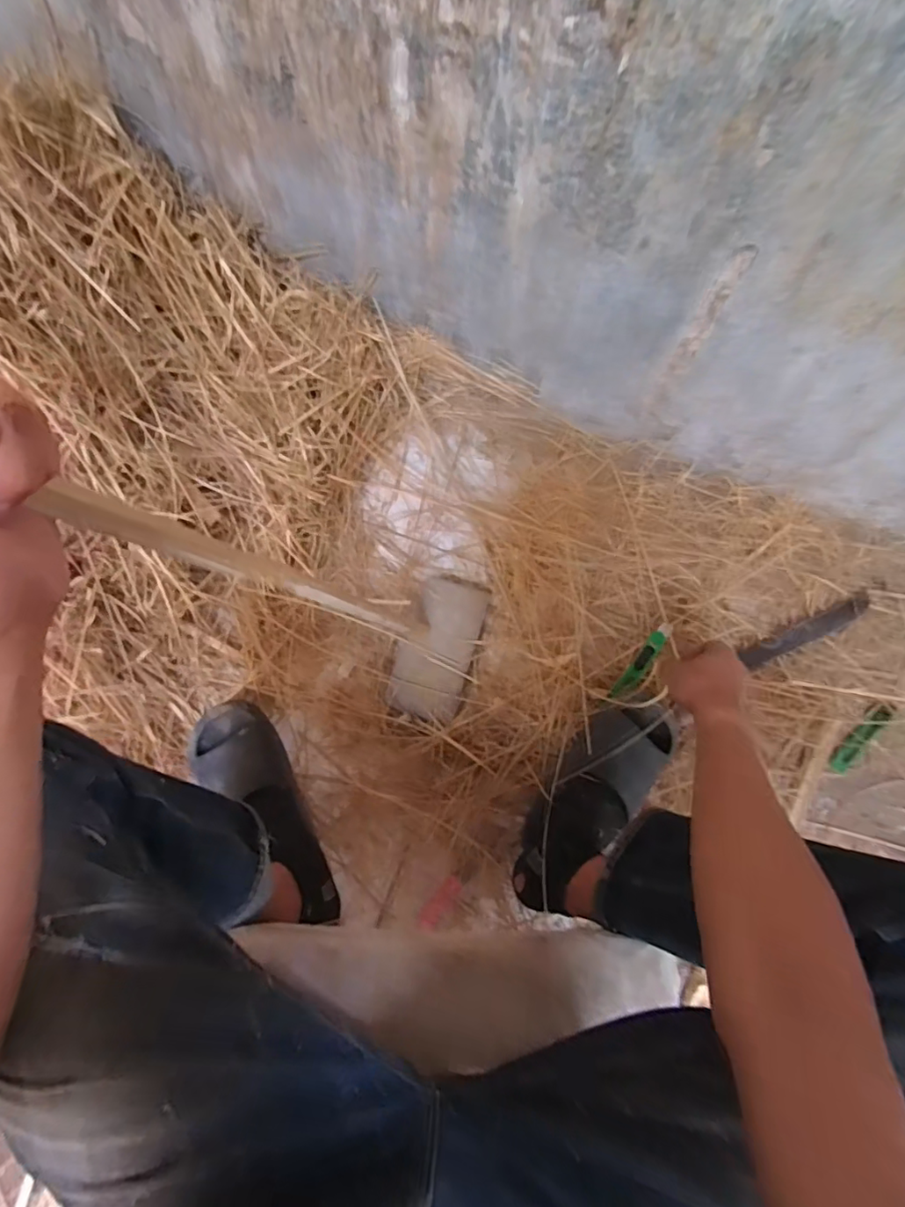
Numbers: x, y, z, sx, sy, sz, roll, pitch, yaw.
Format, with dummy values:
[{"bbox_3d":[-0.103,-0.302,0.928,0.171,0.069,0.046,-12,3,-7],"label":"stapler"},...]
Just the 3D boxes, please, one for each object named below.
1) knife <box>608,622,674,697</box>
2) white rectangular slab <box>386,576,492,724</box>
[{"bbox_3d":[0.279,0.085,0.812,0.024,0.021,0.145,38,75,11],"label":"knife"},{"bbox_3d":[-0.020,0.059,0.838,0.110,0.062,0.229,17,72,5],"label":"white rectangular slab"}]

